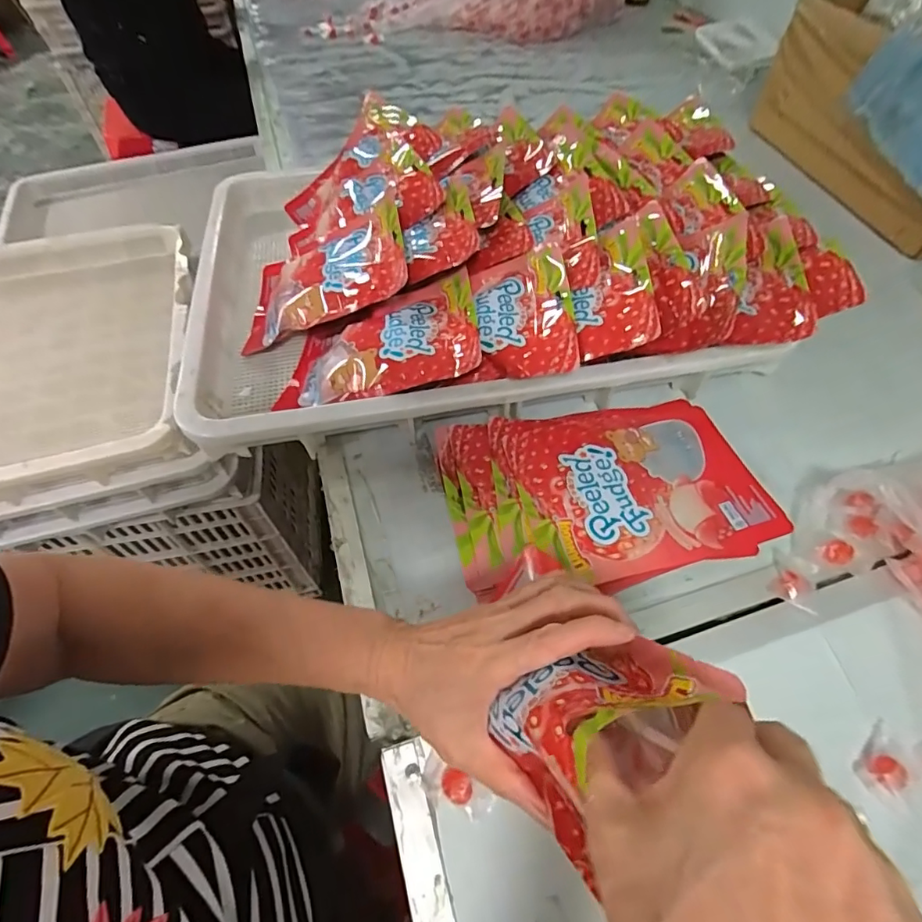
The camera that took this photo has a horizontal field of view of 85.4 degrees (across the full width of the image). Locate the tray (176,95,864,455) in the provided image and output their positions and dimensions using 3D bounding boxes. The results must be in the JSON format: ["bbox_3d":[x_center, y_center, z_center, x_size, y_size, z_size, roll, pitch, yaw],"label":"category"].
[{"bbox_3d":[0.028,-0.261,0.599,0.663,0.139,0.496,-6,56,-6],"label":"tray"}]

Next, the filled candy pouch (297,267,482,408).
[{"bbox_3d":[-0.076,-0.119,0.497,0.186,0.025,0.141,-14,53,13],"label":"filled candy pouch"}]

